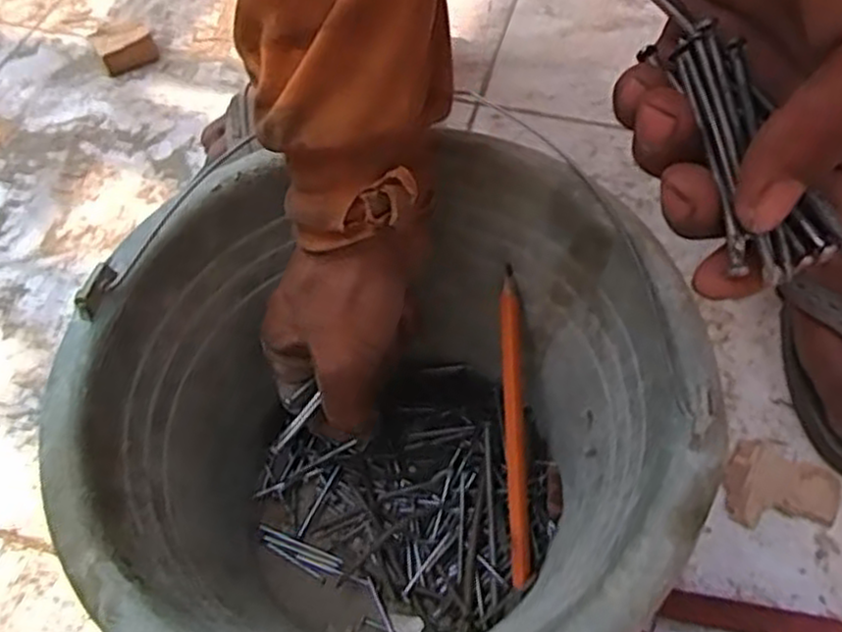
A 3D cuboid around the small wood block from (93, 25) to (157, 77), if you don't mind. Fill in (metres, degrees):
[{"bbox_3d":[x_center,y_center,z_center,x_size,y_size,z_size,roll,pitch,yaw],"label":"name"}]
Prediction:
[{"bbox_3d":[-0.242,-0.218,0.620,0.044,0.025,0.030,-26,59,-14],"label":"small wood block"}]

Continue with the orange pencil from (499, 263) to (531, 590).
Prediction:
[{"bbox_3d":[0.046,0.055,0.368,0.010,0.008,0.153,-2,92,1],"label":"orange pencil"}]

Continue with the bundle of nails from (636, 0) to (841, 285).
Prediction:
[{"bbox_3d":[0.085,-0.056,0.213,0.019,0.019,0.098,-24,82,-13],"label":"bundle of nails"}]

